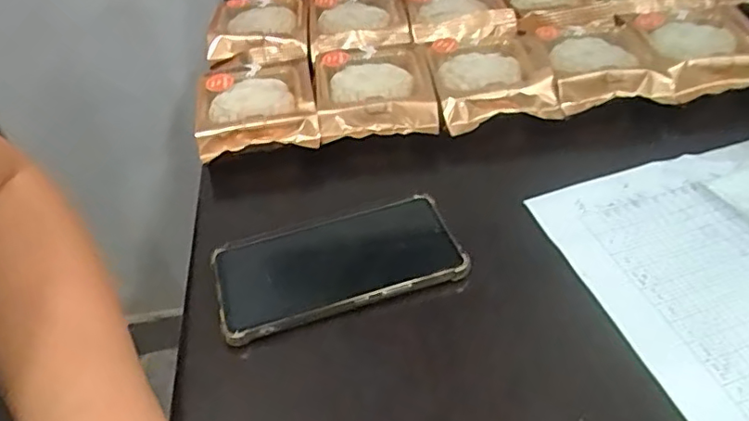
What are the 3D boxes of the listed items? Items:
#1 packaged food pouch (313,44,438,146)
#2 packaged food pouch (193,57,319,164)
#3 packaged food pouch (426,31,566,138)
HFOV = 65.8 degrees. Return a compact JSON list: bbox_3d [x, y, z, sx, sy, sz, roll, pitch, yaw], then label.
[{"bbox_3d":[-0.003,-0.111,0.513,0.098,0.028,0.125,-7,44,-2],"label":"packaged food pouch"},{"bbox_3d":[-0.105,-0.100,0.507,0.098,0.024,0.143,-10,44,-4],"label":"packaged food pouch"},{"bbox_3d":[0.101,-0.121,0.508,0.099,0.023,0.110,-5,44,1],"label":"packaged food pouch"}]

